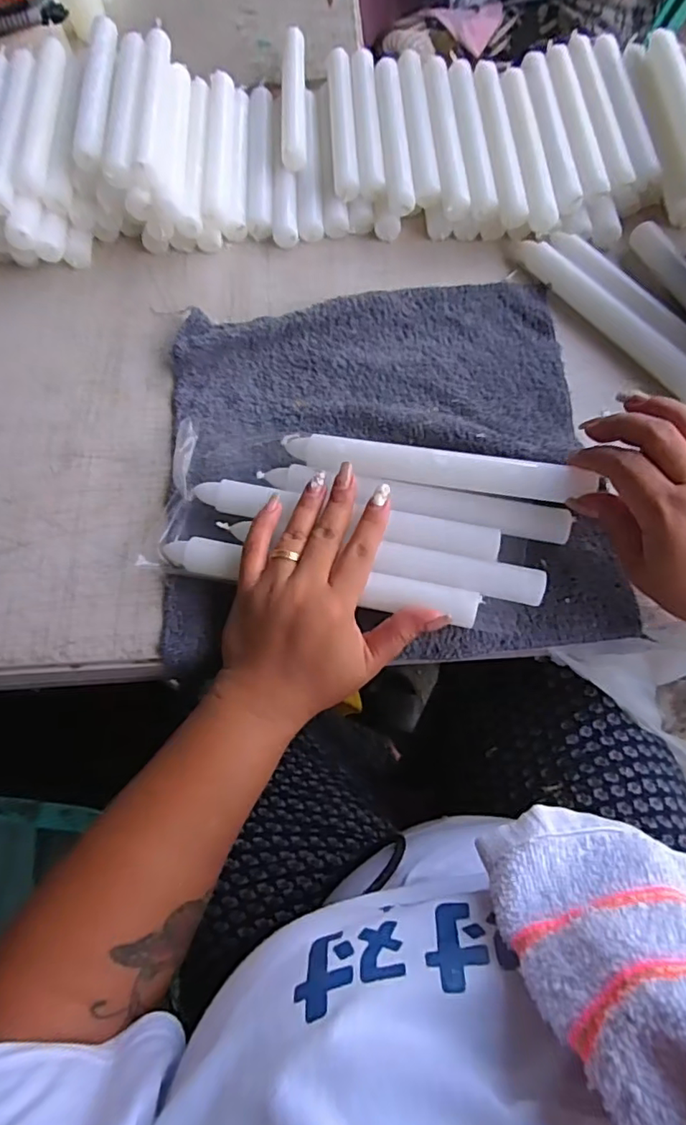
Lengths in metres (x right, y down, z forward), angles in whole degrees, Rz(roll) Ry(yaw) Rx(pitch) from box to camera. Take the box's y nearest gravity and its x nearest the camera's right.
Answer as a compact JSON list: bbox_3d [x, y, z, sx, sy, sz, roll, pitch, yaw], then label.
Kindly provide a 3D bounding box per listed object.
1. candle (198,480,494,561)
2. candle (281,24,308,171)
[{"bbox_3d":[0.000,-0.029,0.359,0.196,0.020,0.021,10,67,5],"label":"candle"},{"bbox_3d":[-0.045,-0.435,0.531,0.021,0.028,0.182,-3,67,3],"label":"candle"}]

